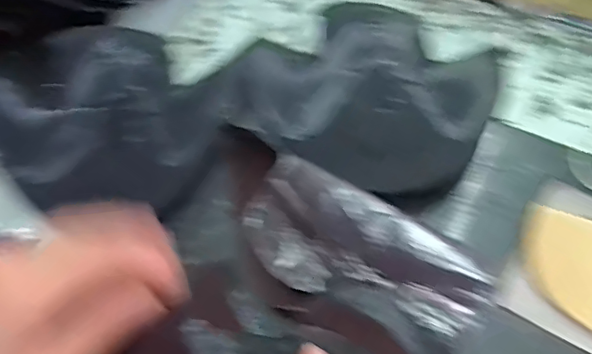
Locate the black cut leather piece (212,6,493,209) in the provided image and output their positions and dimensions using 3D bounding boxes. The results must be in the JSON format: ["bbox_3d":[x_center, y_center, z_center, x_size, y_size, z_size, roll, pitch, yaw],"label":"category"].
[{"bbox_3d":[0.045,-0.066,0.414,0.186,0.030,0.164,22,61,15],"label":"black cut leather piece"}]

